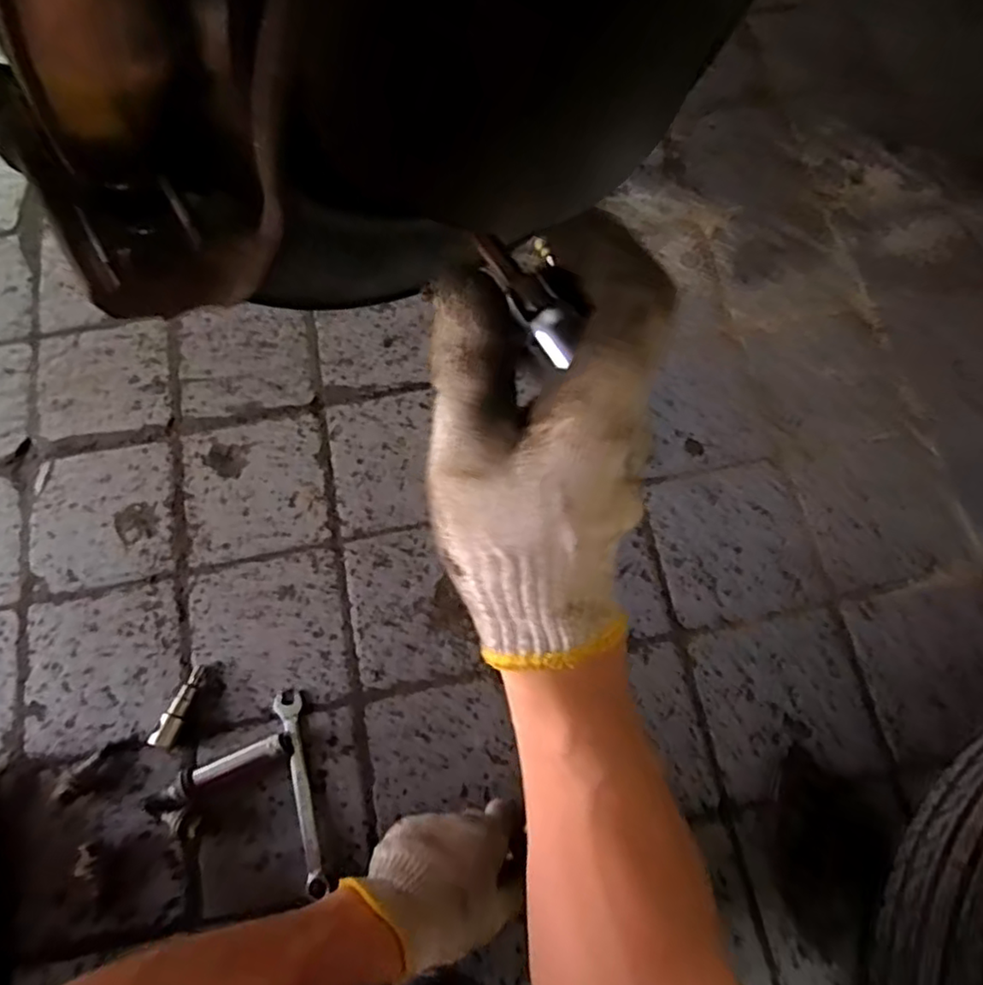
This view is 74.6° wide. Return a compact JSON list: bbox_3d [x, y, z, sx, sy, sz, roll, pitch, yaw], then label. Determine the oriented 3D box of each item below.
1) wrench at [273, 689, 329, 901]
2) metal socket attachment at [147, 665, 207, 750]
[{"bbox_3d":[-0.169,0.265,0.578,0.025,0.010,0.172,-16,71,-3],"label":"wrench"},{"bbox_3d":[-0.290,0.198,0.600,0.021,0.019,0.076,14,59,7],"label":"metal socket attachment"}]

